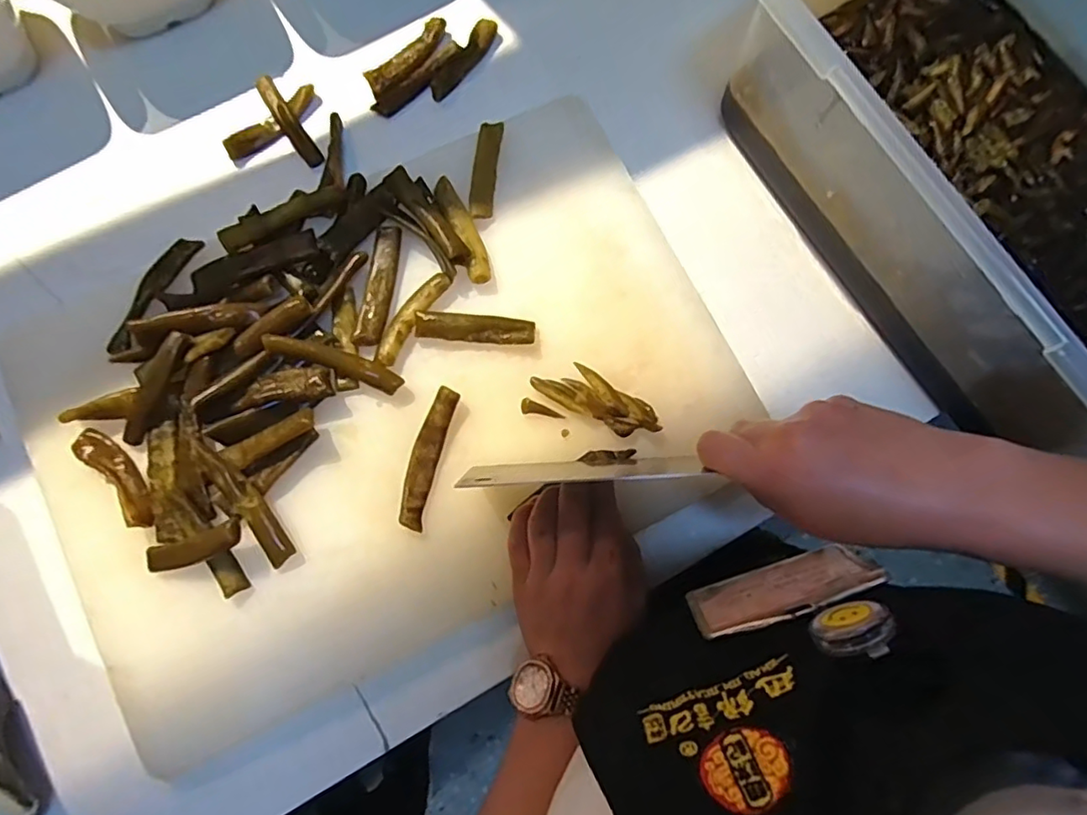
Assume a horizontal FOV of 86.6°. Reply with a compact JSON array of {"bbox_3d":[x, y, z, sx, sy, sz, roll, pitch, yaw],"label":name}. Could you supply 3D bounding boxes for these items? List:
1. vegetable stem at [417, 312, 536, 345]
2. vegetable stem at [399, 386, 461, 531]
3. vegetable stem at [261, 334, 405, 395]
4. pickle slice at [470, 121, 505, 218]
[{"bbox_3d":[-0.048,-0.055,0.406,0.082,0.016,0.018,3,79,-1],"label":"vegetable stem"},{"bbox_3d":[-0.080,0.034,0.394,0.021,0.011,0.097,15,79,1],"label":"vegetable stem"},{"bbox_3d":[-0.142,-0.031,0.393,0.092,0.010,0.016,19,79,-12],"label":"vegetable stem"},{"bbox_3d":[-0.044,-0.181,0.441,0.018,0.004,0.079,7,79,-1],"label":"pickle slice"}]

